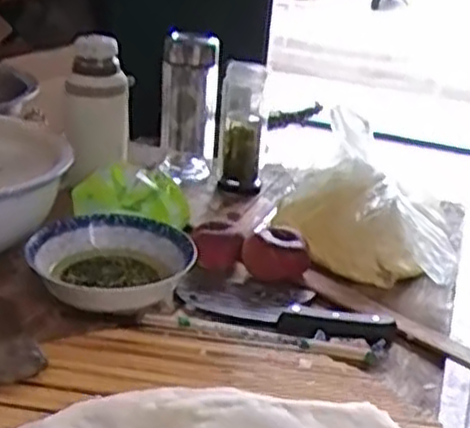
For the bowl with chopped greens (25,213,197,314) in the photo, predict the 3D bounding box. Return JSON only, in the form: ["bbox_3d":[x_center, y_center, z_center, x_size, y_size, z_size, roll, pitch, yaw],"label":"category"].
[{"bbox_3d":[-0.143,0.053,0.871,0.172,0.053,0.171,4,24,-2],"label":"bowl with chopped greens"}]

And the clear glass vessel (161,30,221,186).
[{"bbox_3d":[-0.071,-0.162,1.211,0.084,0.240,0.064,3,24,-4],"label":"clear glass vessel"}]

